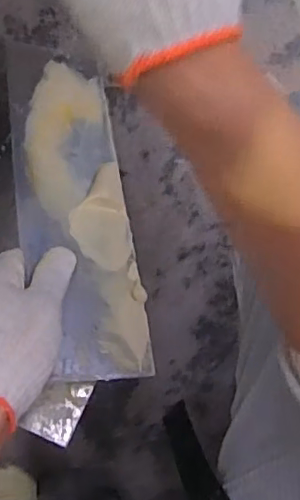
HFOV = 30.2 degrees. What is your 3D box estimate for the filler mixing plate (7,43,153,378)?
[{"bbox_3d":[-0.065,-0.049,0.479,0.098,0.009,0.321,2,61,-25],"label":"filler mixing plate"}]

